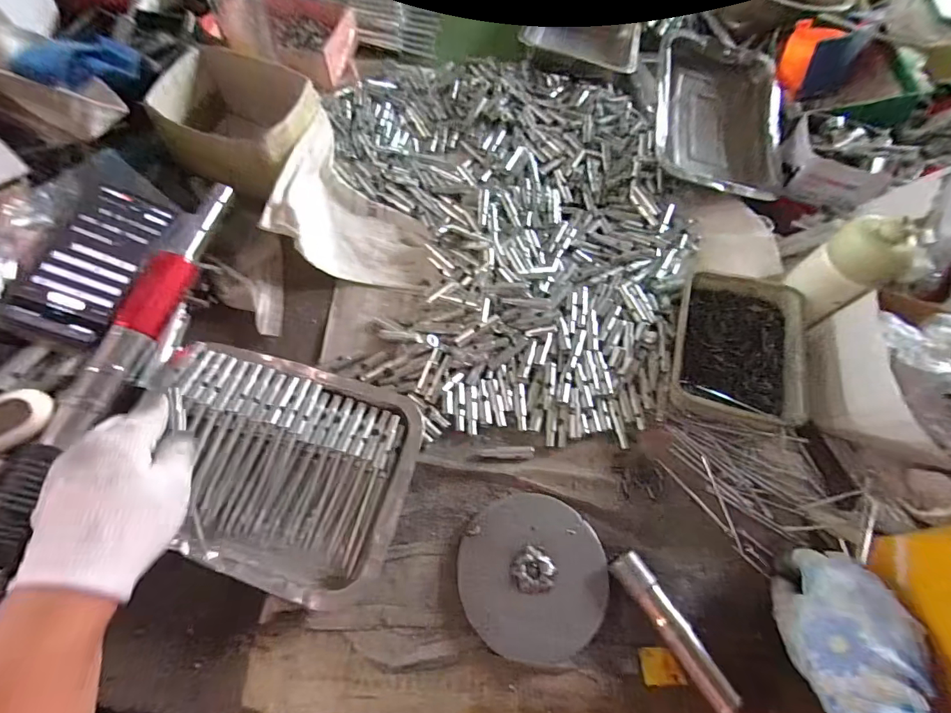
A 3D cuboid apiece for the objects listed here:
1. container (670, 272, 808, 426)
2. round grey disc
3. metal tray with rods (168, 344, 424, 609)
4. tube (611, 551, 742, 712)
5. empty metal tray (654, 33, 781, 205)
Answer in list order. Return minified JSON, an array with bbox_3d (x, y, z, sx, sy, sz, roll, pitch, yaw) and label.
[{"bbox_3d":[0.282,-0.012,0.479,0.123,0.040,0.177,17,65,7],"label":"container"},{"bbox_3d":[0.049,0.183,0.373,0.123,0.009,0.123,1,64,-1],"label":"round grey disc"},{"bbox_3d":[-0.179,0.094,0.393,0.244,0.038,0.186,13,64,5],"label":"metal tray with rods"},{"bbox_3d":[0.159,0.220,0.359,0.023,0.029,0.121,-30,68,-15],"label":"tube"},{"bbox_3d":[0.341,-0.337,0.611,0.180,0.062,0.242,8,64,2],"label":"empty metal tray"}]

